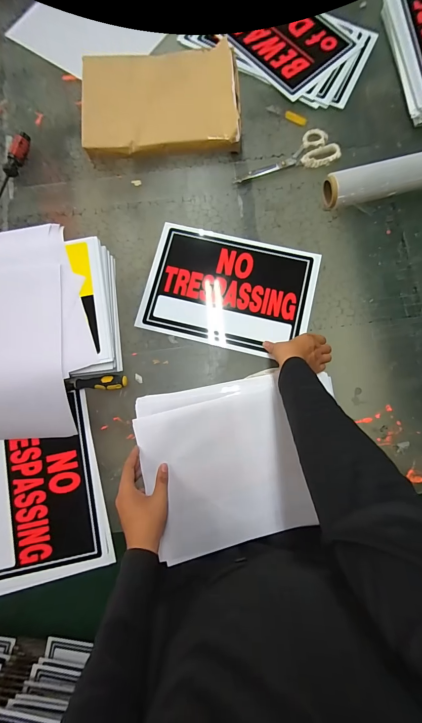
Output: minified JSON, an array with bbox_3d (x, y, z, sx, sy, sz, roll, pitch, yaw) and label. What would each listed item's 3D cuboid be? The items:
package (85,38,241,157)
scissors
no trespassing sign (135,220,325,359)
[{"bbox_3d":[-0.115,-0.605,0.719,0.358,0.053,0.264,-3,79,0],"label":"package"},{"bbox_3d":[0.167,-0.468,0.706,0.243,0.018,0.090,-15,79,-3],"label":"scissors"},{"bbox_3d":[0.041,-0.155,0.668,0.349,0.010,0.252,13,80,4],"label":"no trespassing sign"}]

